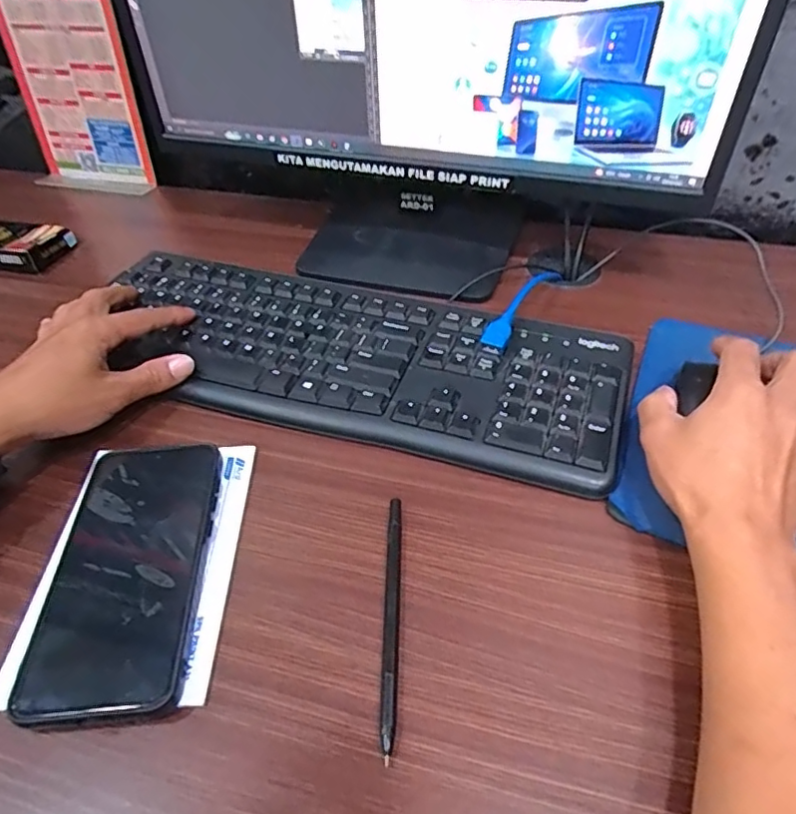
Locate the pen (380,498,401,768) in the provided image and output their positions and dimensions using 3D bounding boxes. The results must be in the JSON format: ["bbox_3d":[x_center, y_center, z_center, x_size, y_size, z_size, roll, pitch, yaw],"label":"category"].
[{"bbox_3d":[-0.004,0.108,0.307,0.006,0.007,0.140,0,47,3],"label":"pen"}]

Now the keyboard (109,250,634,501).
[{"bbox_3d":[-0.042,-0.042,0.442,0.412,0.021,0.156,17,50,18],"label":"keyboard"}]

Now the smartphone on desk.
[{"bbox_3d":[-0.149,0.088,0.324,0.081,0.011,0.161,-6,47,2],"label":"smartphone on desk"}]

